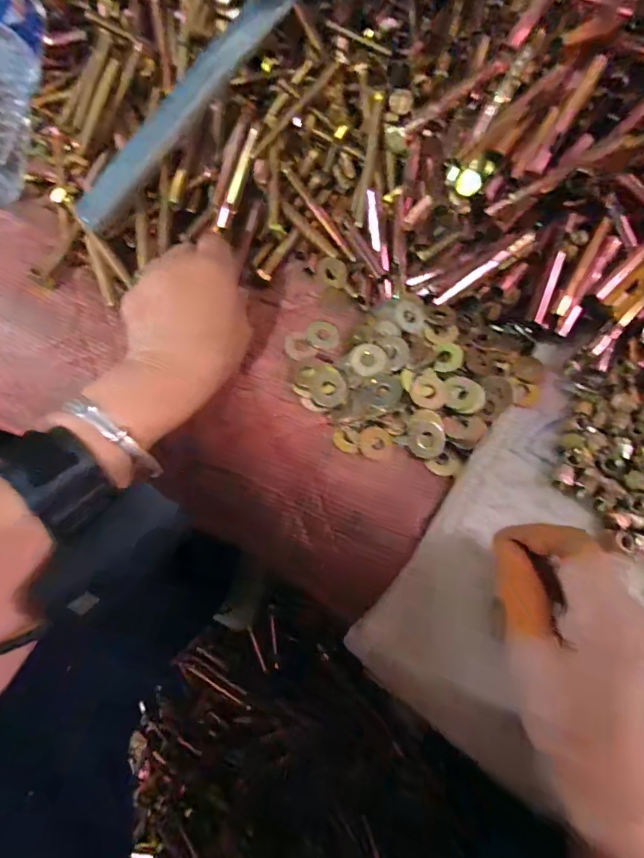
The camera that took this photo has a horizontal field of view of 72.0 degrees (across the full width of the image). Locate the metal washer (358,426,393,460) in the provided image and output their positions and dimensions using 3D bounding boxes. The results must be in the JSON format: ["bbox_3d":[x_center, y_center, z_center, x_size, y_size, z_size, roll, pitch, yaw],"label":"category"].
[{"bbox_3d":[0.037,0.009,0.300,0.022,0.004,0.024,1,67,-2],"label":"metal washer"}]

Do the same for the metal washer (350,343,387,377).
[{"bbox_3d":[0.033,-0.049,0.312,0.024,0.004,0.025,1,67,-2],"label":"metal washer"}]

